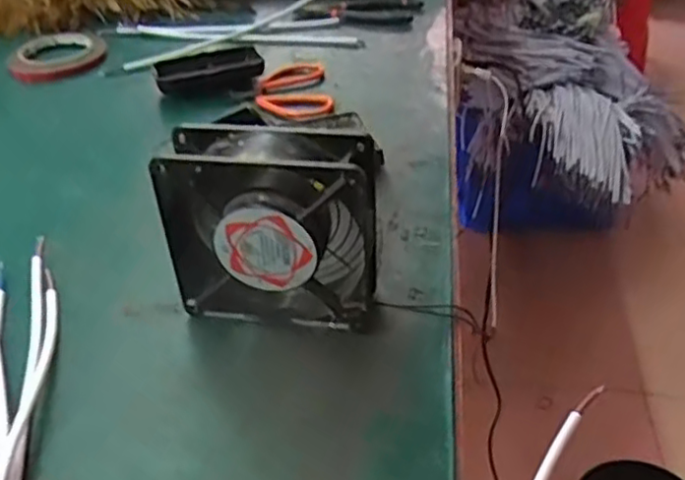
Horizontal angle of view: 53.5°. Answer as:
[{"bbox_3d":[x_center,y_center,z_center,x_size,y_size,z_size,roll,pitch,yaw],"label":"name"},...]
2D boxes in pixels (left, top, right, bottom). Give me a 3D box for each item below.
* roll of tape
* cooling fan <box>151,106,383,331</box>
[{"bbox_3d":[-0.325,-0.213,0.779,0.104,0.017,0.104,-14,38,-15],"label":"roll of tape"},{"bbox_3d":[-0.039,-0.009,0.405,0.120,0.125,0.044,5,37,10],"label":"cooling fan"}]

